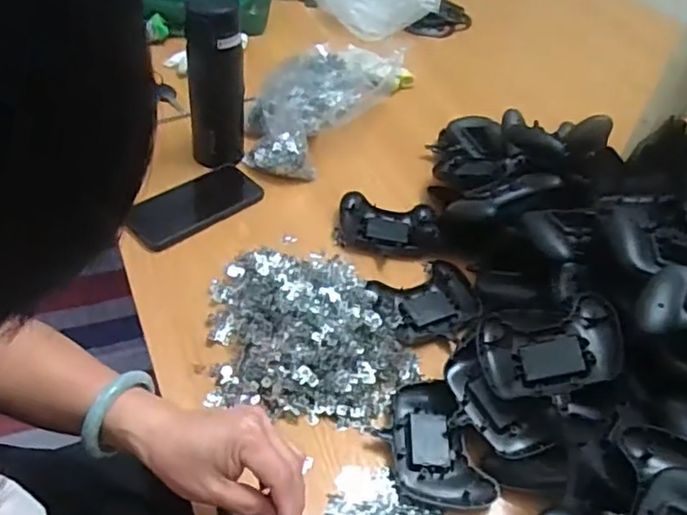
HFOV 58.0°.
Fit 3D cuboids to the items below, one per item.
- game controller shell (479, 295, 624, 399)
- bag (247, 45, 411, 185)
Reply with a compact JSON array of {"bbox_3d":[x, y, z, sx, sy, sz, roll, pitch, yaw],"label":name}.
[{"bbox_3d":[0.196,0.092,0.587,0.123,0.036,0.092,-18,49,17],"label":"game controller shell"},{"bbox_3d":[-0.017,-0.248,0.942,0.152,0.083,0.358,28,50,19],"label":"bag"}]

